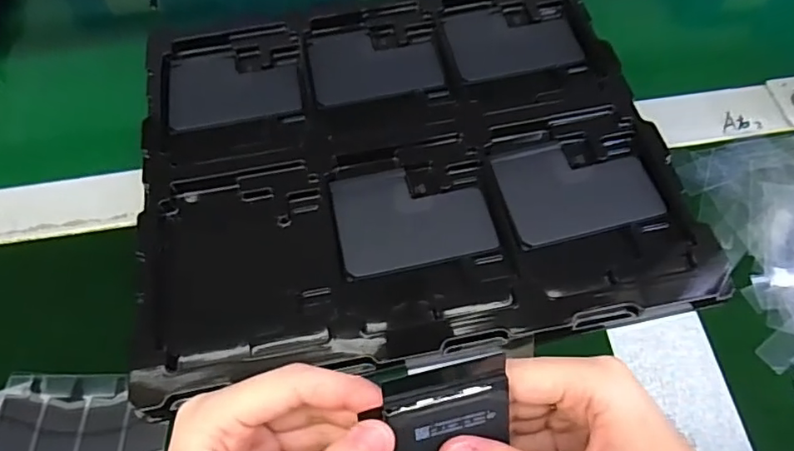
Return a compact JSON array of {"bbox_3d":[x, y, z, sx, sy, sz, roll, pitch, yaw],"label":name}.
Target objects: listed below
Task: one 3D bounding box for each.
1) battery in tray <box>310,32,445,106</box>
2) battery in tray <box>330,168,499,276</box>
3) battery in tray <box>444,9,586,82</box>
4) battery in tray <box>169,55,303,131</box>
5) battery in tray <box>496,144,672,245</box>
[{"bbox_3d":[-0.016,-0.117,0.393,0.088,0.005,0.066,-9,62,-3],"label":"battery in tray"},{"bbox_3d":[0.009,-0.007,0.335,0.089,0.004,0.066,-11,62,-4],"label":"battery in tray"},{"bbox_3d":[0.083,-0.135,0.398,0.087,0.004,0.064,-11,62,-4],"label":"battery in tray"},{"bbox_3d":[-0.115,-0.100,0.389,0.089,0.005,0.067,-12,62,-4],"label":"battery in tray"},{"bbox_3d":[0.110,-0.025,0.337,0.089,0.004,0.065,-13,62,-5],"label":"battery in tray"}]

